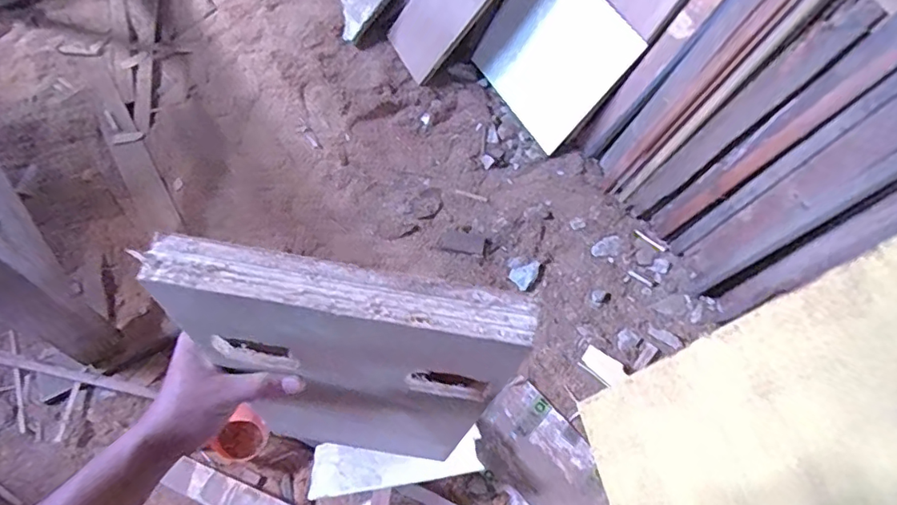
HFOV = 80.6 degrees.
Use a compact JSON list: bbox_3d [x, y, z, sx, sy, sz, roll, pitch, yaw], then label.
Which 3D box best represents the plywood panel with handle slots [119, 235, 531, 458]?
[{"bbox_3d":[-0.072,0.106,0.434,0.222,0.319,0.029,8,56,0],"label":"plywood panel with handle slots"}]

